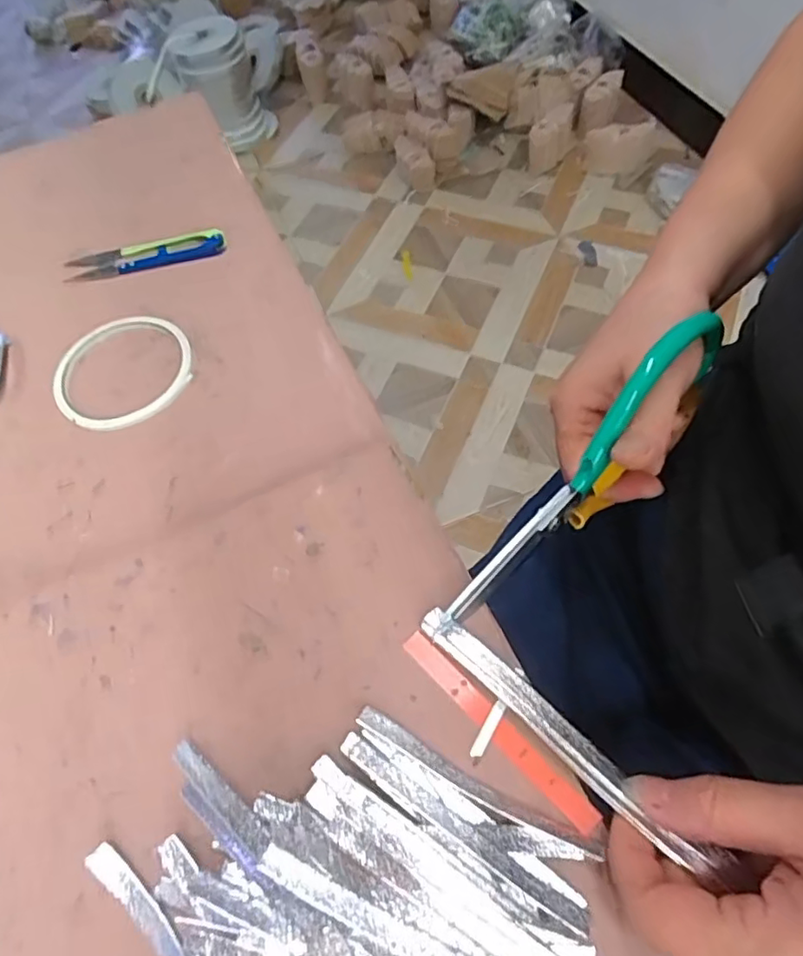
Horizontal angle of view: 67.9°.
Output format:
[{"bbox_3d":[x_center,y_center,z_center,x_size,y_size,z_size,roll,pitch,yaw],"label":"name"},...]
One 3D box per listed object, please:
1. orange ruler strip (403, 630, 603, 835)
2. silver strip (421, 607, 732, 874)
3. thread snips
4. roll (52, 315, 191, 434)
[{"bbox_3d":[0.040,0.101,0.248,0.012,0.004,0.099,-40,65,-18],"label":"orange ruler strip"},{"bbox_3d":[0.060,0.100,0.238,0.135,0.004,0.014,39,76,26],"label":"silver strip"},{"bbox_3d":[-0.189,-0.165,0.442,0.116,0.011,0.025,-12,60,-3],"label":"thread snips"},{"bbox_3d":[-0.182,-0.071,0.389,0.087,0.010,0.089,-2,60,3],"label":"roll"}]

